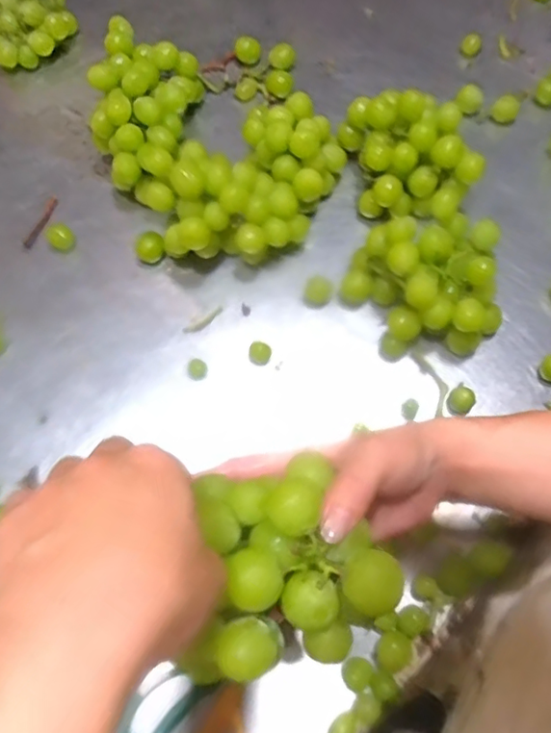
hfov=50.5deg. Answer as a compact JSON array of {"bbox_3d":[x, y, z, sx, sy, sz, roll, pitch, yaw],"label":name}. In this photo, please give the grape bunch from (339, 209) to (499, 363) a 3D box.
[{"bbox_3d":[0.133,-0.072,0.507,0.132,0.074,0.117,-12,67,-4],"label":"grape bunch"}]

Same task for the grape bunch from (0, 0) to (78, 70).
[{"bbox_3d":[-0.279,-0.383,0.645,0.105,0.061,0.070,-25,68,-10],"label":"grape bunch"}]

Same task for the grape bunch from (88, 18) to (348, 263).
[{"bbox_3d":[-0.060,-0.231,0.572,0.206,0.082,0.246,-15,67,-6],"label":"grape bunch"}]

